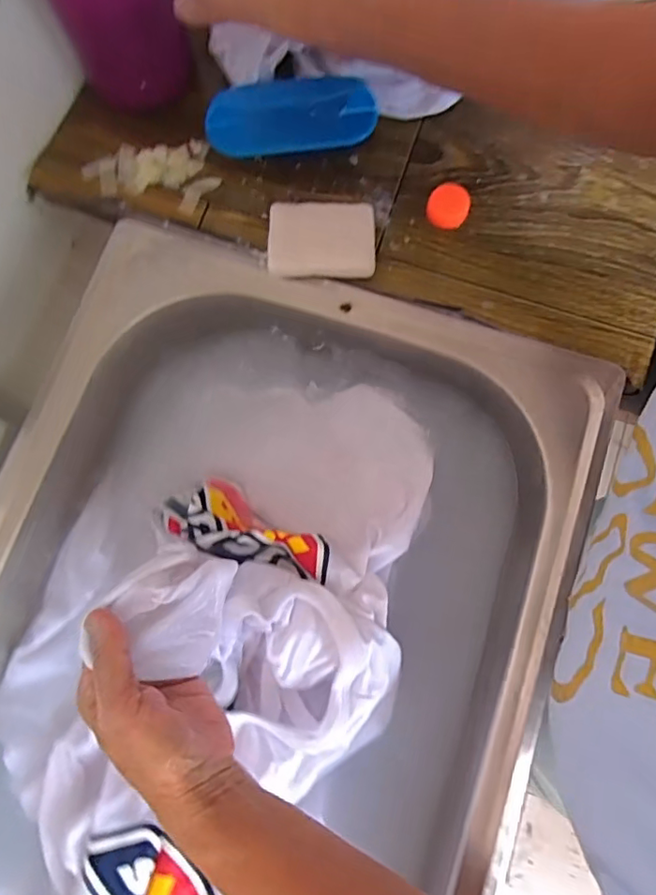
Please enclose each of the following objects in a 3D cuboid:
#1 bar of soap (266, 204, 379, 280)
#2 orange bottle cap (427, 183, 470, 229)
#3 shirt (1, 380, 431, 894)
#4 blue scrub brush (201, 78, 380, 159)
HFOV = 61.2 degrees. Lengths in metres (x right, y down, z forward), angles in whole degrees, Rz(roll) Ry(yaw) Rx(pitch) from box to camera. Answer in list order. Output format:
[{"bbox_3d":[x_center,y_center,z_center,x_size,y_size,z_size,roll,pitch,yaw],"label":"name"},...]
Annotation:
[{"bbox_3d":[-0.005,-0.158,0.422,0.078,0.019,0.057,2,79,1],"label":"bar of soap"},{"bbox_3d":[0.093,-0.187,0.430,0.031,0.015,0.028,17,80,4],"label":"orange bottle cap"},{"bbox_3d":[-0.081,0.167,0.376,0.296,0.121,0.500,21,76,4],"label":"shirt"},{"bbox_3d":[-0.029,-0.258,0.428,0.126,0.046,0.036,-6,42,-1],"label":"blue scrub brush"}]

